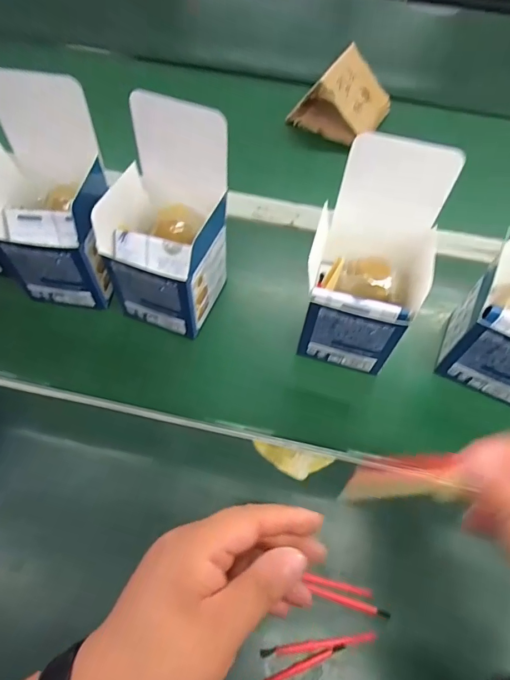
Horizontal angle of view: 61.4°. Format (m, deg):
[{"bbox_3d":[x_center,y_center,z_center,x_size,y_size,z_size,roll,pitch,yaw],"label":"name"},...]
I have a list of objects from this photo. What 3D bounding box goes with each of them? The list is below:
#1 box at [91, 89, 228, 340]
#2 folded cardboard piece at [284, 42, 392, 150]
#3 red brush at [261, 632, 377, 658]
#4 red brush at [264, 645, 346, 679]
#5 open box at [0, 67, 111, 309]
[{"bbox_3d":[-0.081,-0.097,0.371,0.100,0.172,0.091,17,58,11],"label":"box"},{"bbox_3d":[0.120,-0.329,0.578,0.096,0.077,0.107,35,62,21],"label":"folded cardboard piece"},{"bbox_3d":[0.045,0.213,0.301,0.080,0.004,0.006,-5,56,-4],"label":"red brush"},{"bbox_3d":[0.025,0.225,0.291,0.079,0.009,0.006,-18,58,-12],"label":"red brush"},{"bbox_3d":[-0.183,-0.120,0.381,0.094,0.179,0.085,6,56,4],"label":"open box"}]

